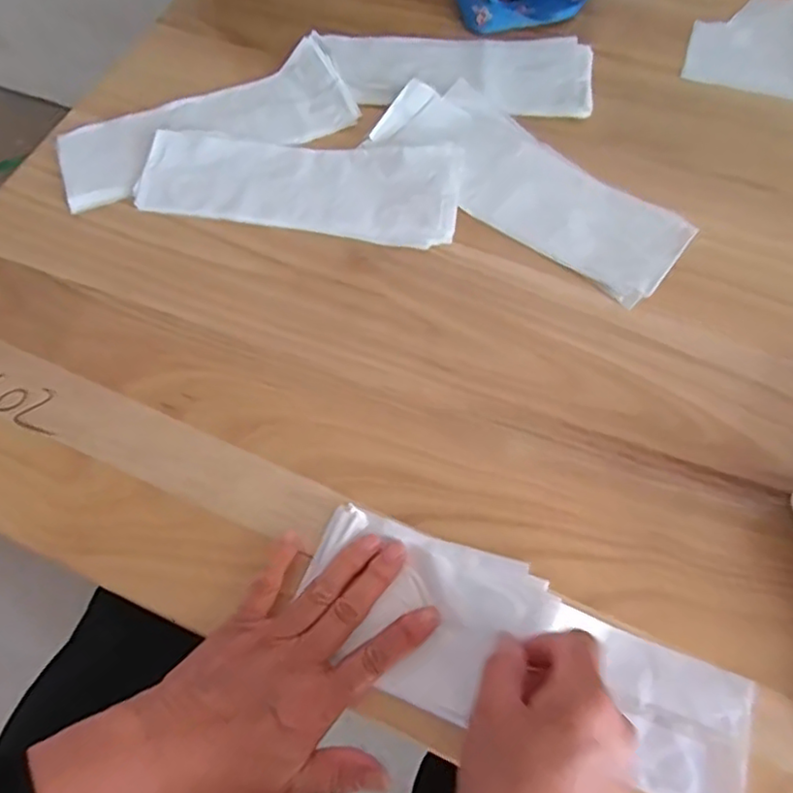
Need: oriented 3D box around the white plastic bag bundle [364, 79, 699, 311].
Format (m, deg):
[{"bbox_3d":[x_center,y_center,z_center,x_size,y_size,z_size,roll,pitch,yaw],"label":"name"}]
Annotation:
[{"bbox_3d":[0.103,-0.173,0.510,0.262,0.010,0.098,39,72,18],"label":"white plastic bag bundle"}]

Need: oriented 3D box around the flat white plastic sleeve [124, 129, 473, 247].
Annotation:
[{"bbox_3d":[-0.079,-0.171,0.514,0.255,0.008,0.091,5,66,5],"label":"flat white plastic sleeve"}]

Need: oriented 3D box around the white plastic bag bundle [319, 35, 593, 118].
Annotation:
[{"bbox_3d":[0.056,-0.292,0.561,0.229,0.019,0.097,3,66,3],"label":"white plastic bag bundle"}]

